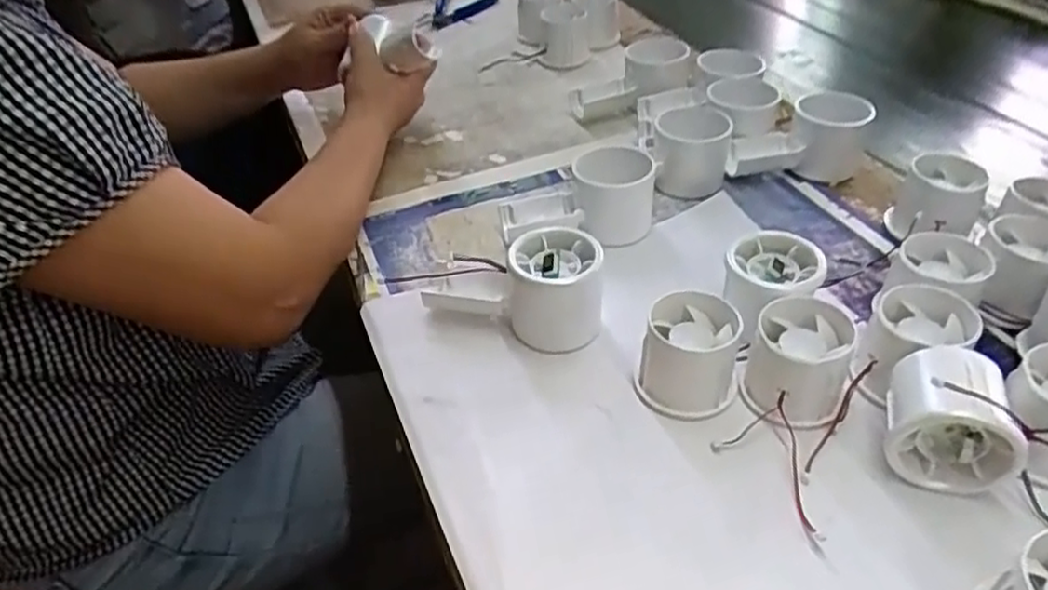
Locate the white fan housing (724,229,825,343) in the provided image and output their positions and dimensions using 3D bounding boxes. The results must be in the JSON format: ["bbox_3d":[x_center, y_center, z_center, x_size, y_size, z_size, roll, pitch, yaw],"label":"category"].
[{"bbox_3d":[0.150,-0.001,0.444,0.055,0.055,0.053,-2,40,2],"label":"white fan housing"}]

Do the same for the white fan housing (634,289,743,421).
[{"bbox_3d":[0.094,0.033,0.408,0.056,0.048,0.058,10,42,16],"label":"white fan housing"}]

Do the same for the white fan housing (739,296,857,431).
[{"bbox_3d":[0.151,0.036,0.398,0.054,0.047,0.059,1,41,5],"label":"white fan housing"}]

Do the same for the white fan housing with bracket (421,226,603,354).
[{"bbox_3d":[-0.004,-0.008,0.455,0.105,0.060,0.048,12,43,18],"label":"white fan housing with bracket"}]

